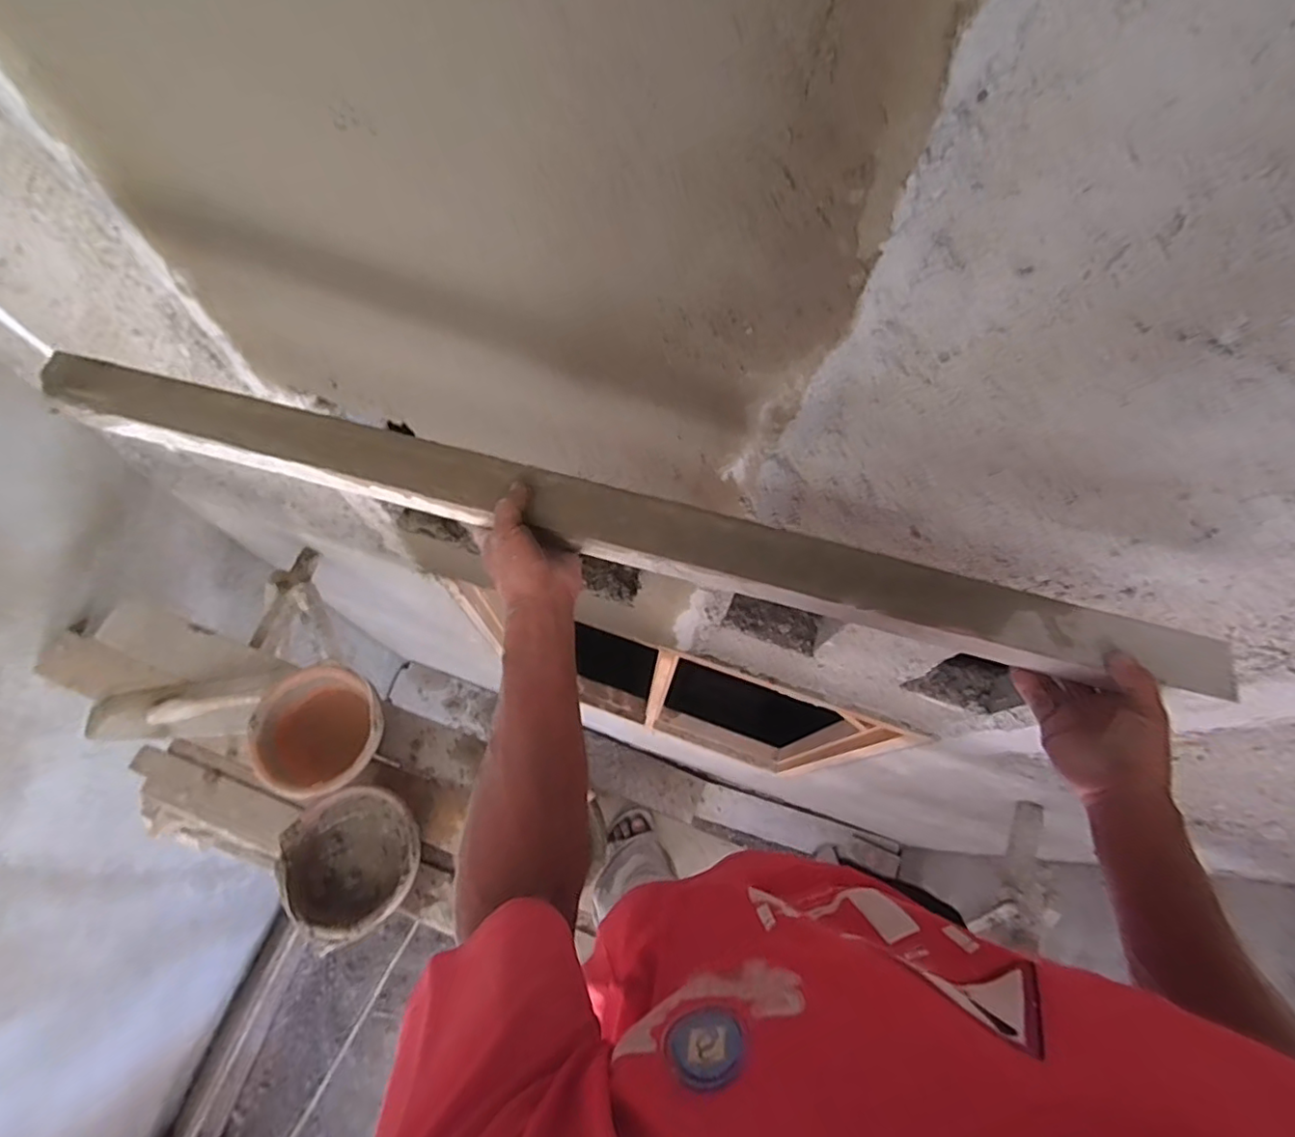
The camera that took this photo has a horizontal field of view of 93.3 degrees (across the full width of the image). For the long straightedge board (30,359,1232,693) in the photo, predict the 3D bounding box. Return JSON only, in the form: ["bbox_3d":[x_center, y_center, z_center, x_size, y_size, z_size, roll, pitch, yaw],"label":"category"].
[{"bbox_3d":[-0.045,-0.047,0.529,1.024,0.031,0.055,15,68,5],"label":"long straightedge board"}]

